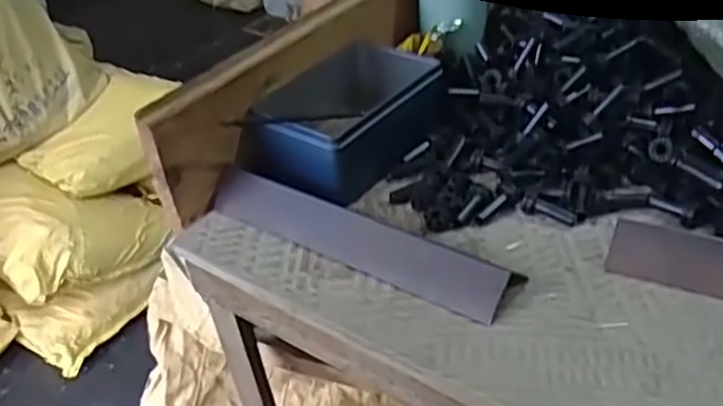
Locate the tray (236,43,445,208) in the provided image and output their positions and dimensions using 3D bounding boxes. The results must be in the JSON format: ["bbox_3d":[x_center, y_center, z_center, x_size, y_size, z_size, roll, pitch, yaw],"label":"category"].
[{"bbox_3d":[-0.011,-0.071,0.588,0.102,0.058,0.167,21,45,33],"label":"tray"}]

